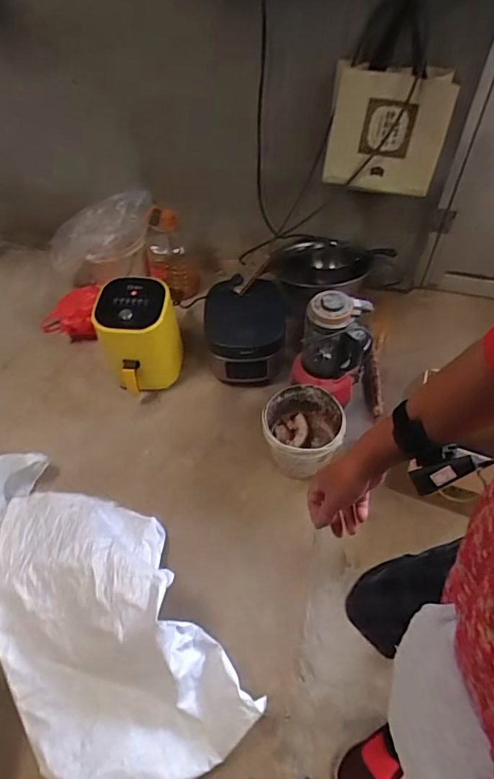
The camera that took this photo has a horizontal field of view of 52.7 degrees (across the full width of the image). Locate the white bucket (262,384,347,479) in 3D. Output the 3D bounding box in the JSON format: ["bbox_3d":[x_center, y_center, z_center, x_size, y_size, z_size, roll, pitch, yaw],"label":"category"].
[{"bbox_3d":[0.148,0.123,1.366,0.201,0.206,0.217,-1,56,1],"label":"white bucket"}]

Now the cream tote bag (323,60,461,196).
[{"bbox_3d":[0.363,-0.664,1.290,0.291,0.311,0.081,7,57,7],"label":"cream tote bag"}]

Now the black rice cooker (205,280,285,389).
[{"bbox_3d":[-0.005,-0.172,1.567,0.243,0.223,0.234,-5,56,-1],"label":"black rice cooker"}]

